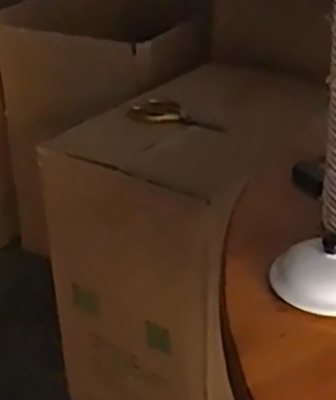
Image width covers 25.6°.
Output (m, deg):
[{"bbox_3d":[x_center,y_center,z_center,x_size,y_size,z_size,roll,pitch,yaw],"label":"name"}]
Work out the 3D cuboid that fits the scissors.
[{"bbox_3d":[0.010,-0.155,1.418,0.205,0.020,0.072,21,55,35],"label":"scissors"}]

